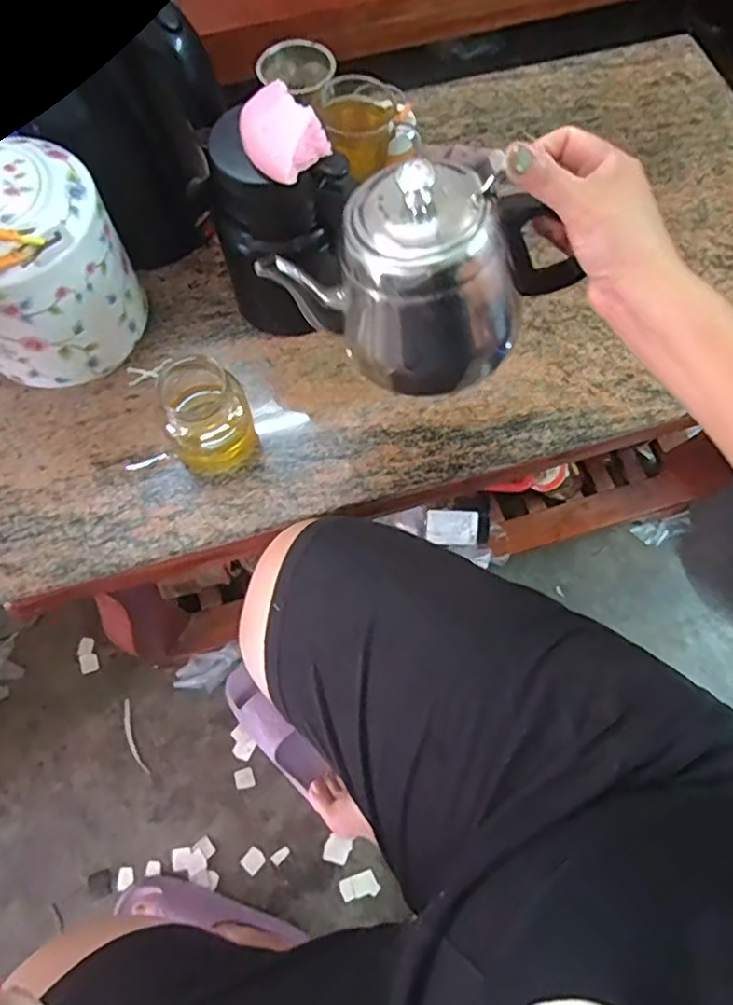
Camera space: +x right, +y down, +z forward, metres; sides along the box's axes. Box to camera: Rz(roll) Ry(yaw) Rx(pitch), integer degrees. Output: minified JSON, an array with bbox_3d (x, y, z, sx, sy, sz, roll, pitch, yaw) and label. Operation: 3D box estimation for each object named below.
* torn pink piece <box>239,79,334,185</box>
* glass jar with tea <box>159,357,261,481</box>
[{"bbox_3d":[-0.065,-0.271,0.451,0.047,0.029,0.066,-39,73,-14],"label":"torn pink piece"},{"bbox_3d":[-0.136,-0.072,0.527,0.072,0.094,0.061,-19,69,-7],"label":"glass jar with tea"}]

